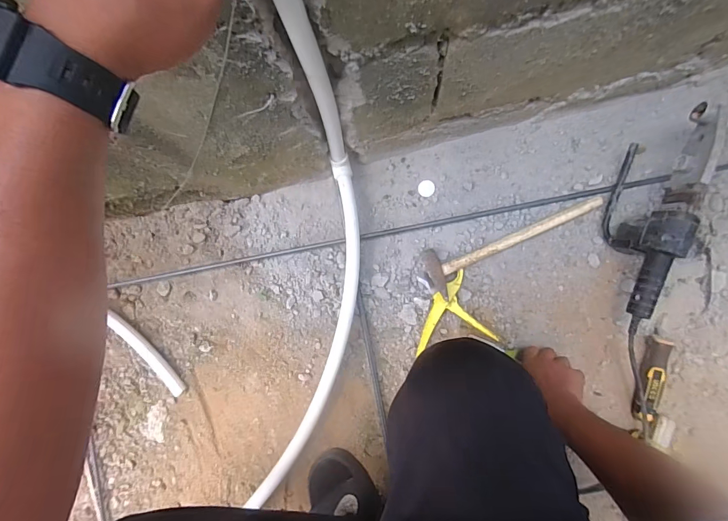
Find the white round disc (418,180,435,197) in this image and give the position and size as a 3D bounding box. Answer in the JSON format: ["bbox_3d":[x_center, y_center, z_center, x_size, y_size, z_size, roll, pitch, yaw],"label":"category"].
[{"bbox_3d":[0.120,-0.138,0.722,0.031,0.004,0.031,-1,86,9],"label":"white round disc"}]

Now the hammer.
[{"bbox_3d":[0.266,-0.028,0.673,0.323,0.033,0.092,-21,83,7],"label":"hammer"}]

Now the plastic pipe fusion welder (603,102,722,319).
[{"bbox_3d":[0.462,-0.067,0.593,0.099,0.135,0.311,5,86,6],"label":"plastic pipe fusion welder"}]

